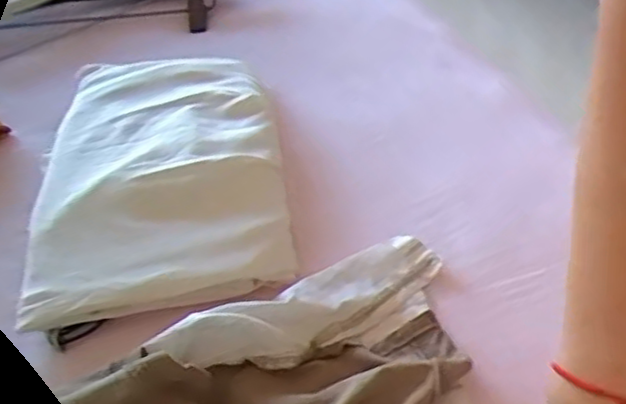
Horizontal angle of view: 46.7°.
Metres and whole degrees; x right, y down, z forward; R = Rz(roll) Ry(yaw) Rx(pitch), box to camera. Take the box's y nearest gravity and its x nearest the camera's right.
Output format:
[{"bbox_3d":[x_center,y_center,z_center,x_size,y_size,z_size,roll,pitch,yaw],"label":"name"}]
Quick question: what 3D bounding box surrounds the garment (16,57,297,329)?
[{"bbox_3d":[-0.115,-0.035,0.528,0.169,0.032,0.269,-11,45,-5],"label":"garment"}]

